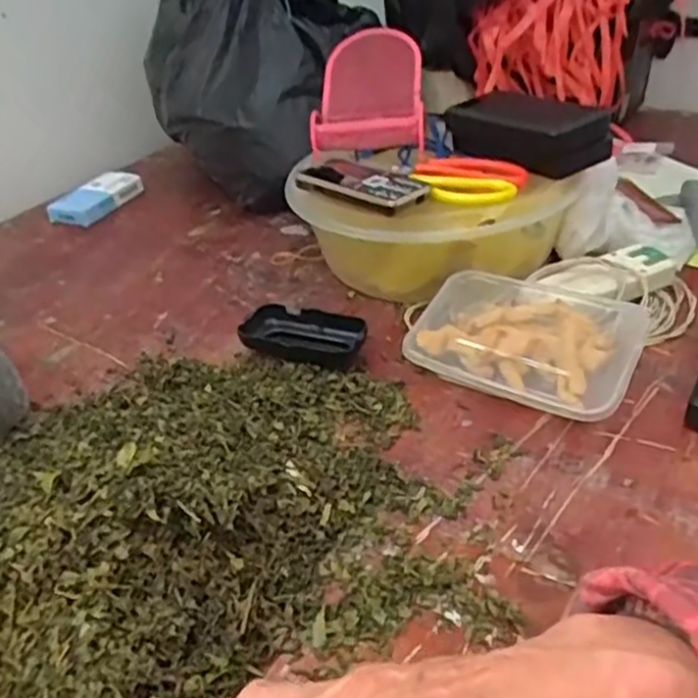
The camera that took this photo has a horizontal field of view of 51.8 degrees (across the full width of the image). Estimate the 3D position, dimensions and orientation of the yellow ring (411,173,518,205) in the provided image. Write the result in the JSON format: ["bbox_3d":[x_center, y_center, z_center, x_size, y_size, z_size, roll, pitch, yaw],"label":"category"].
[{"bbox_3d":[0.101,-0.146,0.654,0.098,0.007,0.052,11,39,21],"label":"yellow ring"}]

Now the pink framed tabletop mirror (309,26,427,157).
[{"bbox_3d":[0.024,-0.283,0.780,0.114,0.089,0.143,1,36,9],"label":"pink framed tabletop mirror"}]

